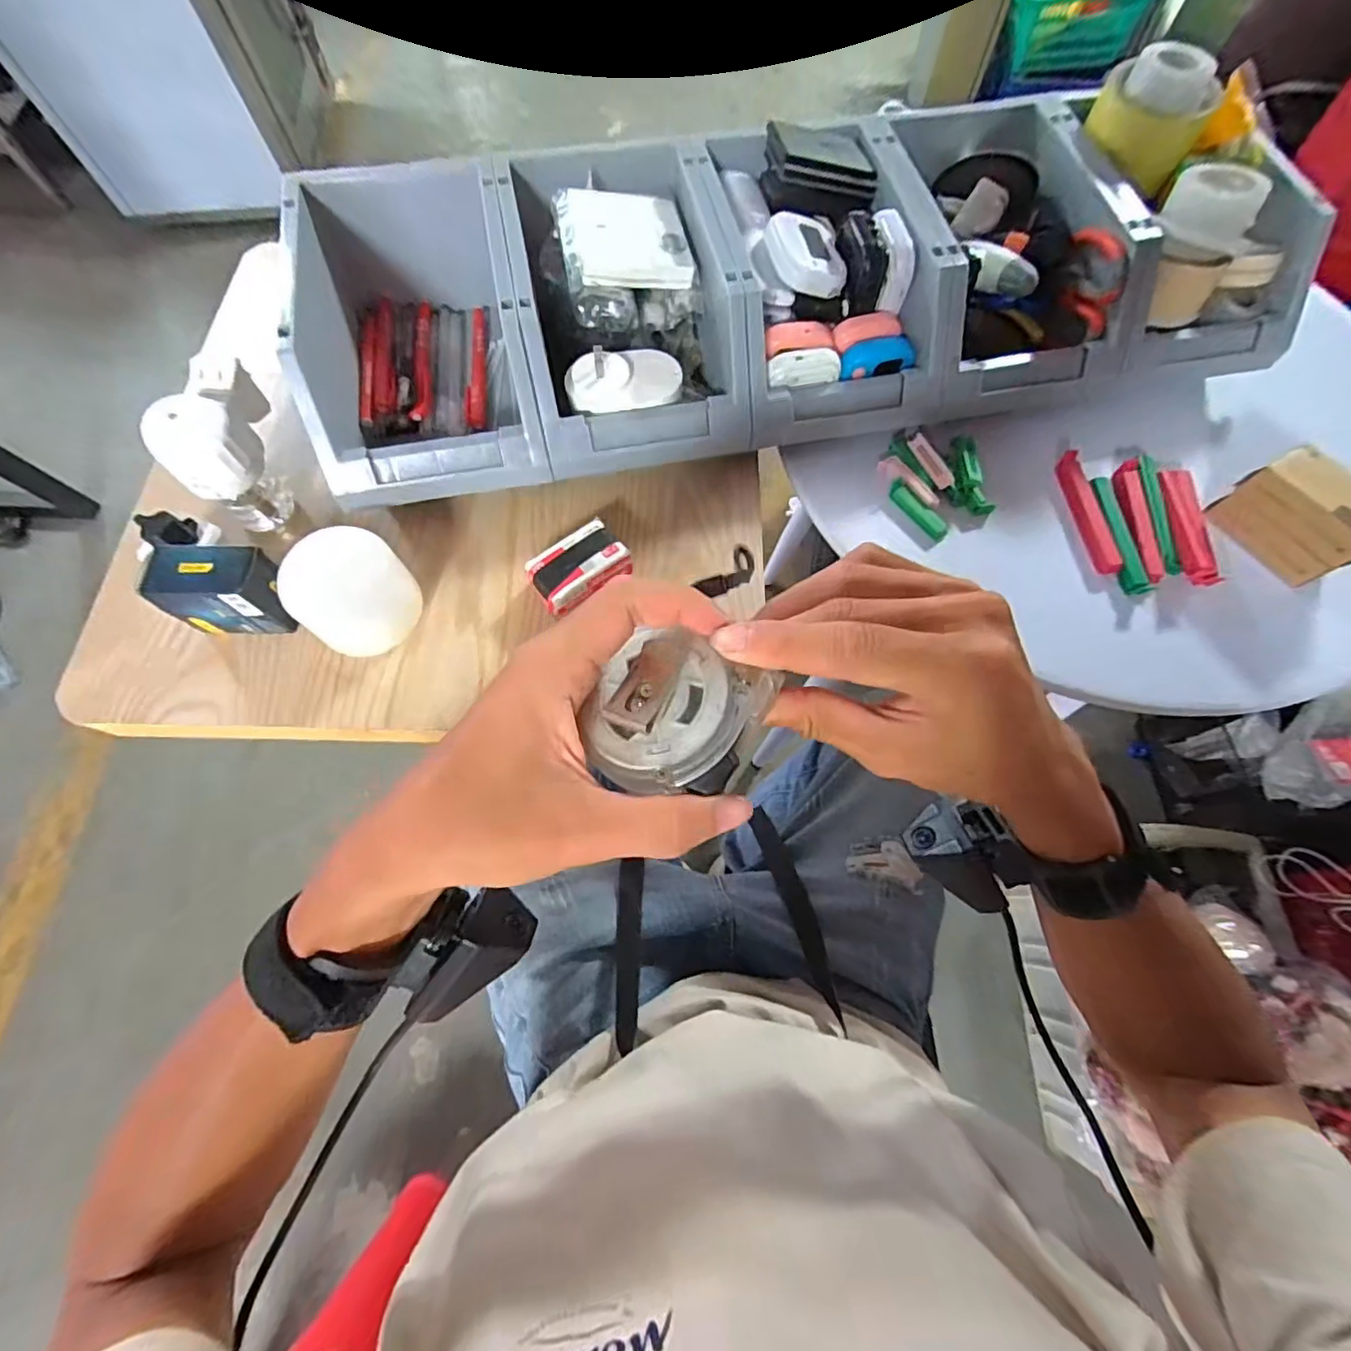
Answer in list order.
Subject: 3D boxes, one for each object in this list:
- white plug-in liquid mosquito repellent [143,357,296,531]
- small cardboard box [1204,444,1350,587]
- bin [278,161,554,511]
[{"bbox_3d":[-0.325,-0.164,0.427,0.052,0.098,0.089,-12,71,-5],"label":"white plug-in liquid mosquito repellent"},{"bbox_3d":[0.474,-0.123,0.442,0.045,0.061,0.089,-36,74,-12],"label":"small cardboard box"},{"bbox_3d":[-0.195,-0.266,0.458,0.158,0.106,0.262,-12,71,-5],"label":"bin"}]

